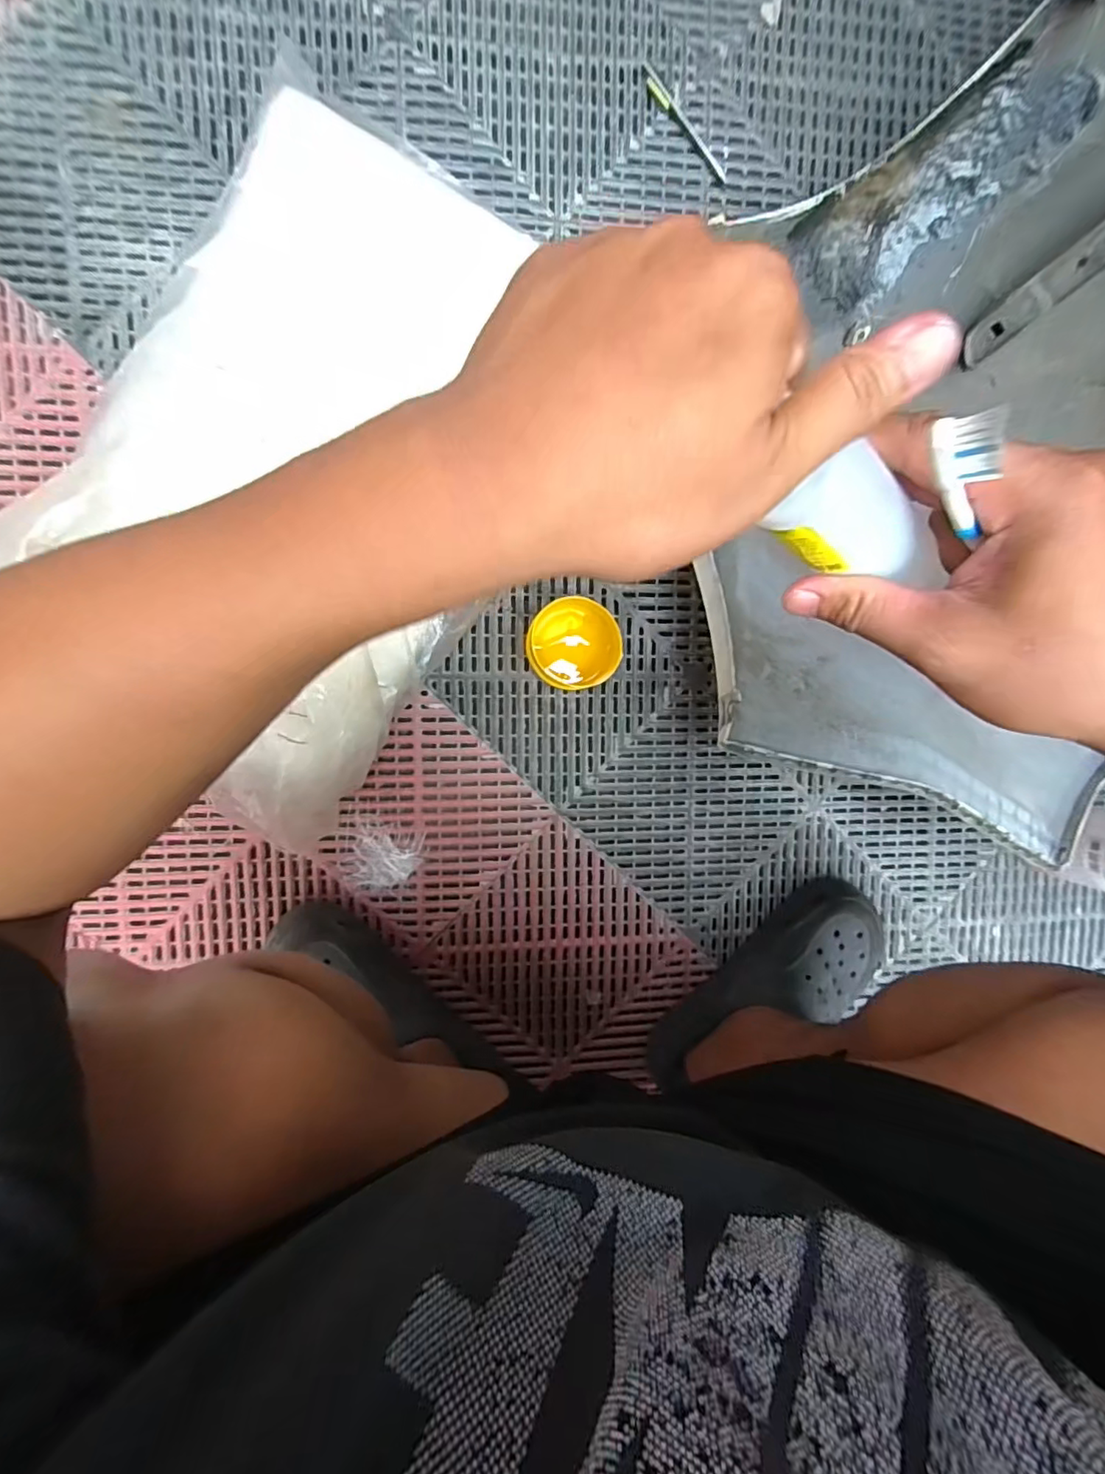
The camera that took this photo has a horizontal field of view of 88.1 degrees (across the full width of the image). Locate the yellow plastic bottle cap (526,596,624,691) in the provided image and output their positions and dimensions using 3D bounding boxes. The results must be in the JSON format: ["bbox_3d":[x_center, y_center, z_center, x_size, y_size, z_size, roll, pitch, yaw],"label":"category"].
[{"bbox_3d":[0.020,-0.091,0.555,0.084,0.033,0.087,-11,96,-6],"label":"yellow plastic bottle cap"}]

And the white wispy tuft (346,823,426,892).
[{"bbox_3d":[-0.167,0.121,0.561,0.071,0.018,0.066,18,92,-8],"label":"white wispy tuft"}]

